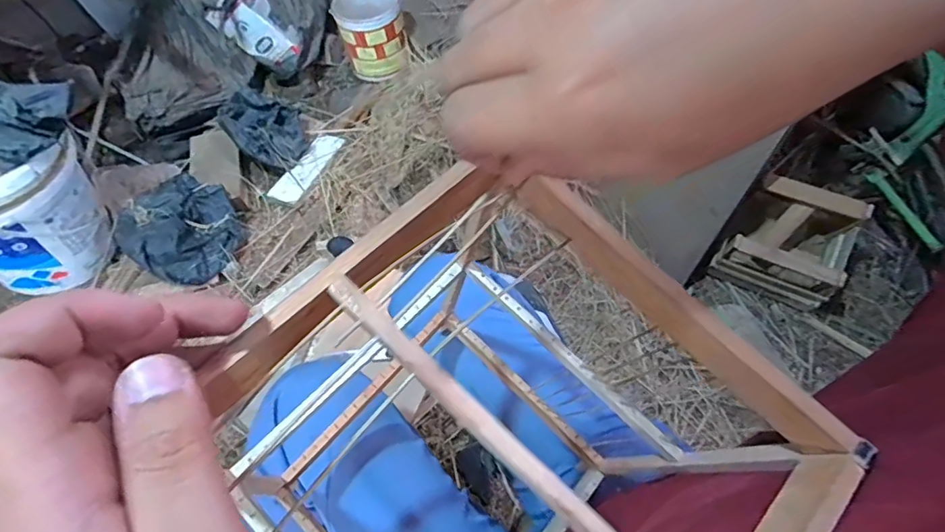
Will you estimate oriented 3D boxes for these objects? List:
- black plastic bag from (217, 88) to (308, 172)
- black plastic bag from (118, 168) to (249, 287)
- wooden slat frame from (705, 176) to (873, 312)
[{"bbox_3d":[-0.512,-0.341,1.276,0.168,0.097,0.210,-33,64,-14],"label":"black plastic bag"},{"bbox_3d":[-0.640,-0.084,1.150,0.189,0.121,0.235,23,65,15],"label":"black plastic bag"},{"bbox_3d":[0.646,-0.044,1.061,0.210,0.203,0.177,25,65,16],"label":"wooden slat frame"}]

